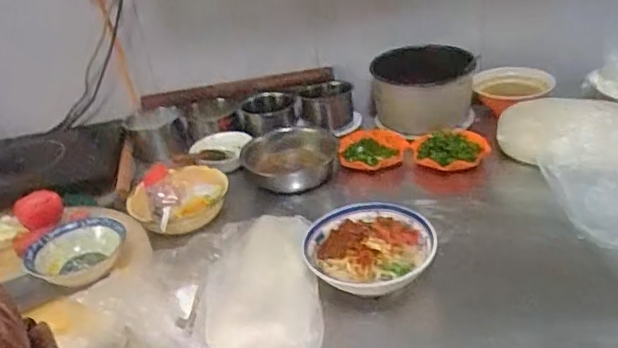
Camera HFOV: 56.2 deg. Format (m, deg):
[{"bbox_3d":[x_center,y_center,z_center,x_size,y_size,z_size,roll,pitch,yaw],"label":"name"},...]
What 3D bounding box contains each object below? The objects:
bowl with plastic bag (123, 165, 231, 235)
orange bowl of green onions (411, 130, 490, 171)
[{"bbox_3d":[-0.252,0.037,1.117,0.194,0.051,0.186,-6,30,3],"label":"bowl with plastic bag"},{"bbox_3d":[0.293,-0.054,1.212,0.153,0.035,0.143,-6,30,3],"label":"orange bowl of green onions"}]

